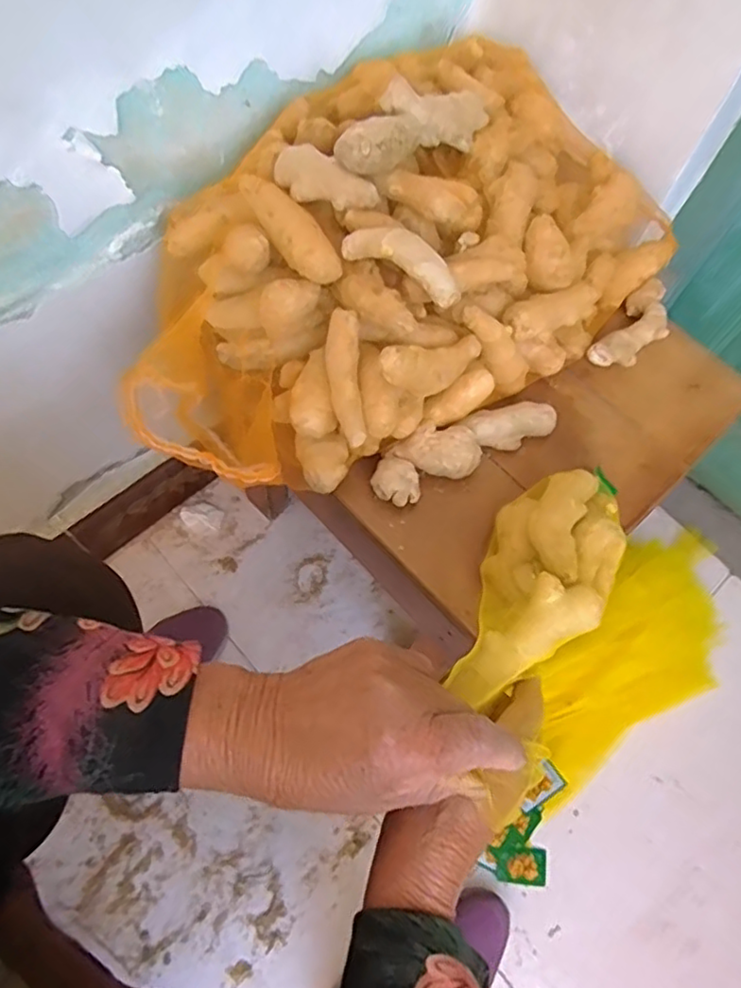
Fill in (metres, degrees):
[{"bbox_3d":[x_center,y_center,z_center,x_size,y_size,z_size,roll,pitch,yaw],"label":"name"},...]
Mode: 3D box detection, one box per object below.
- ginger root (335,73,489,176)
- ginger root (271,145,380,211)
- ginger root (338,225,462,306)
[{"bbox_3d":[0.030,-0.277,0.467,0.056,0.031,0.149,40,56,14],"label":"ginger root"},{"bbox_3d":[-0.035,-0.228,0.453,0.083,0.027,0.027,35,69,12],"label":"ginger root"},{"bbox_3d":[0.026,-0.168,0.446,0.088,0.025,0.029,27,67,-5],"label":"ginger root"}]

